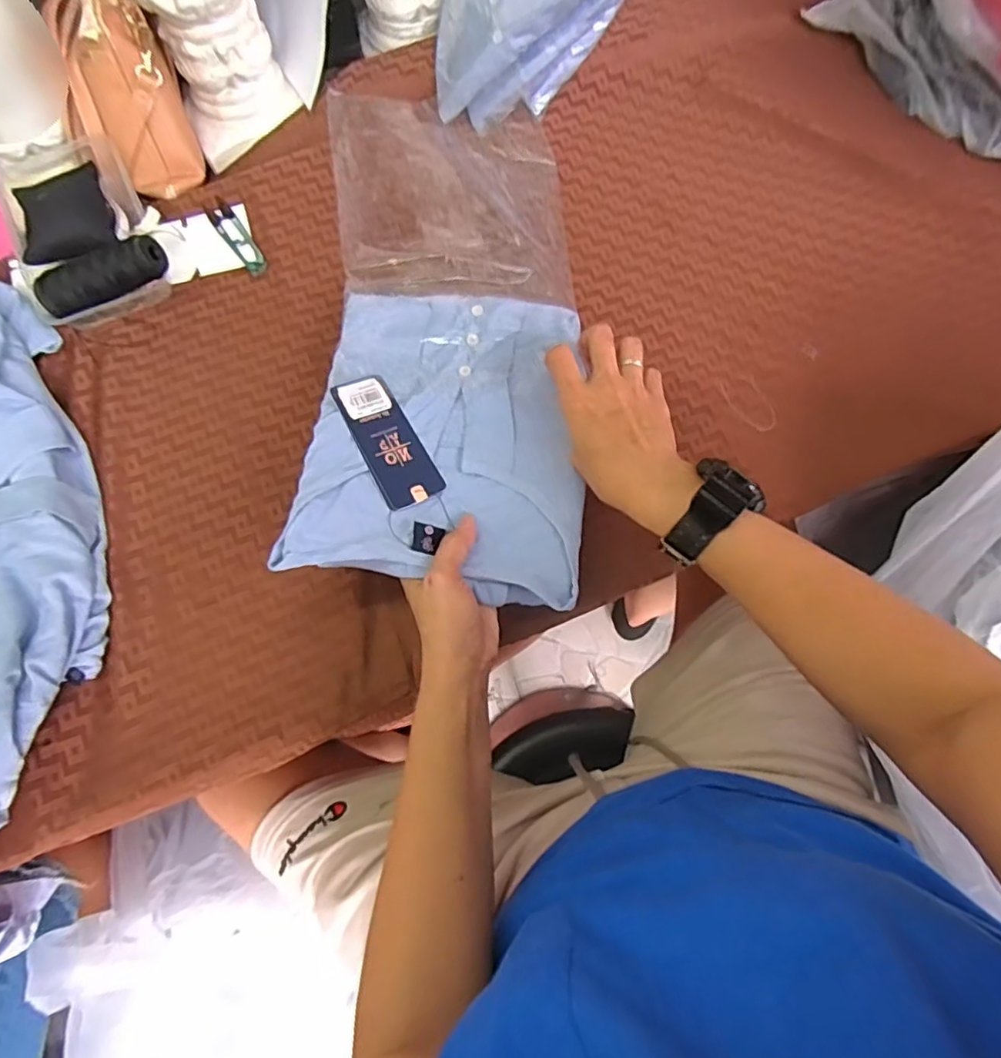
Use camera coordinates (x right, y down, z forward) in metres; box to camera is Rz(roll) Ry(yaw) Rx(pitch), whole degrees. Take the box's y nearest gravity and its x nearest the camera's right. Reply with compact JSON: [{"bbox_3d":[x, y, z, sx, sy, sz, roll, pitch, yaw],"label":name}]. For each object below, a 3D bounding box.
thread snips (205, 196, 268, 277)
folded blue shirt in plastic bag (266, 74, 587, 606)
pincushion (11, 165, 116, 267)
[{"bbox_3d":[-0.262,-0.292,0.595,0.024,0.005,0.104,-35,75,-9],"label":"thread snips"},{"bbox_3d":[-0.048,-0.189,0.526,0.227,0.047,0.517,-4,65,1],"label":"folded blue shirt in plastic bag"},{"bbox_3d":[-0.413,-0.296,0.564,0.080,0.023,0.086,-21,73,-5],"label":"pincushion"}]

